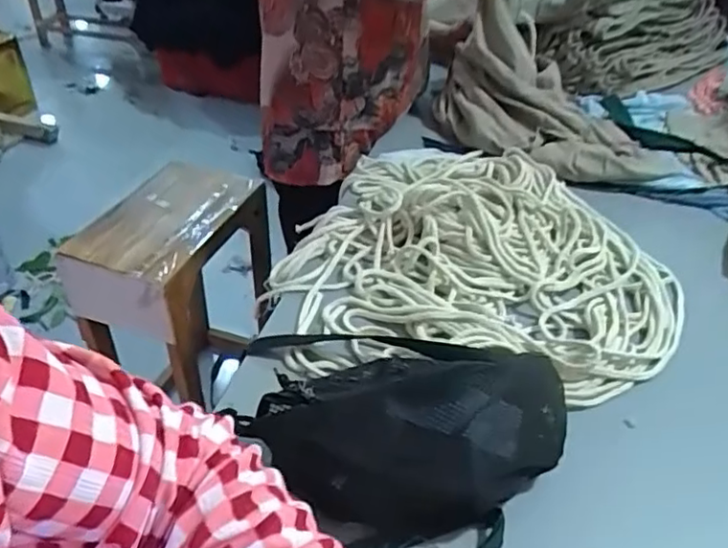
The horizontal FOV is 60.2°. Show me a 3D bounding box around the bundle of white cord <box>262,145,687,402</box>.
[{"bbox_3d":[0.133,-0.042,0.763,0.445,0.078,0.431,8,38,7],"label":"bundle of white cord"}]

